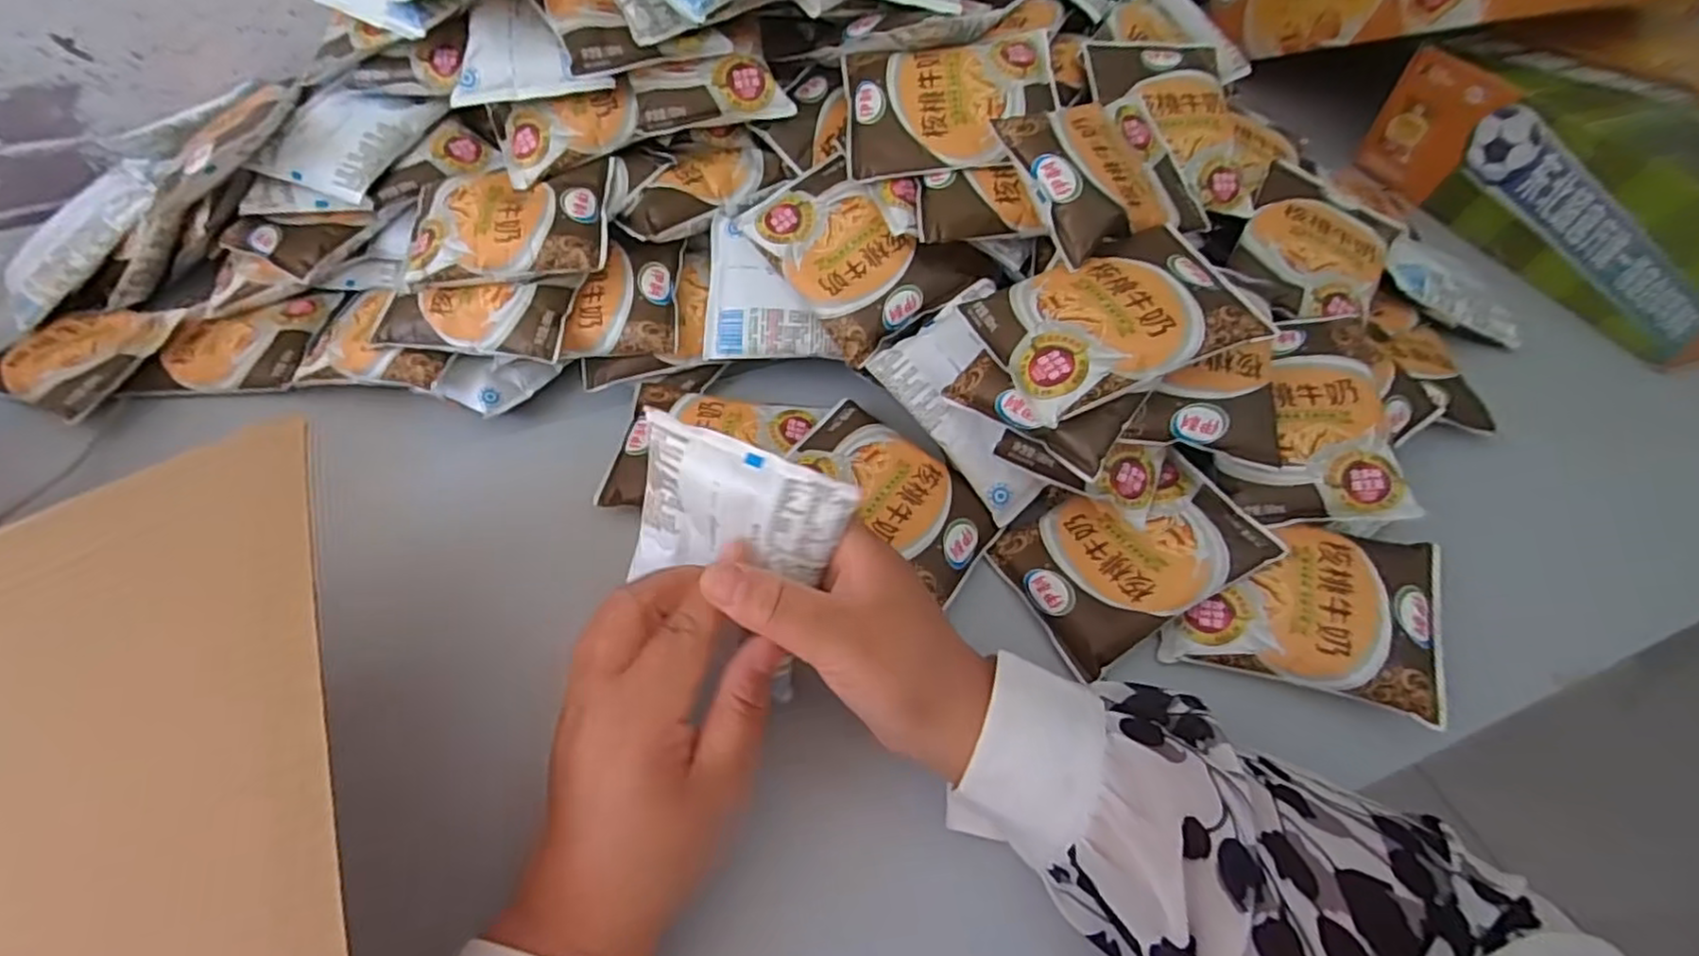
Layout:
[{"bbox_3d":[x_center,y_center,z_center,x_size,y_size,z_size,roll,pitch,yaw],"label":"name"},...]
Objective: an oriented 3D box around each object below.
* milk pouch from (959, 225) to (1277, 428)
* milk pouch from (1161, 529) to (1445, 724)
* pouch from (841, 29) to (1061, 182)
[{"bbox_3d":[0.140,-0.085,0.385,0.128,0.028,0.094,-24,56,-2],"label":"milk pouch"},{"bbox_3d":[0.241,0.066,0.380,0.125,0.020,0.090,11,69,18],"label":"milk pouch"},{"bbox_3d":[0.063,-0.233,0.445,0.130,0.015,0.088,-6,78,4],"label":"pouch"}]

